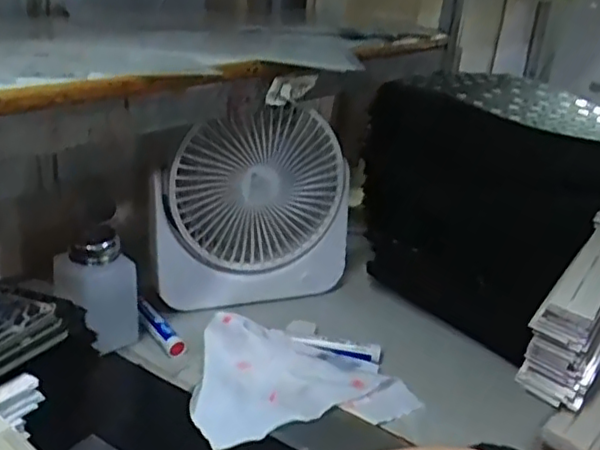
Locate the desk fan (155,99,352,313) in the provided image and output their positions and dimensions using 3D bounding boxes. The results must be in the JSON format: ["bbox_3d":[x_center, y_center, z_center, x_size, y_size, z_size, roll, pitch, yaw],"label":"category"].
[{"bbox_3d":[-0.039,-0.011,0.609,0.194,0.196,0.049,-8,25,-28],"label":"desk fan"}]

